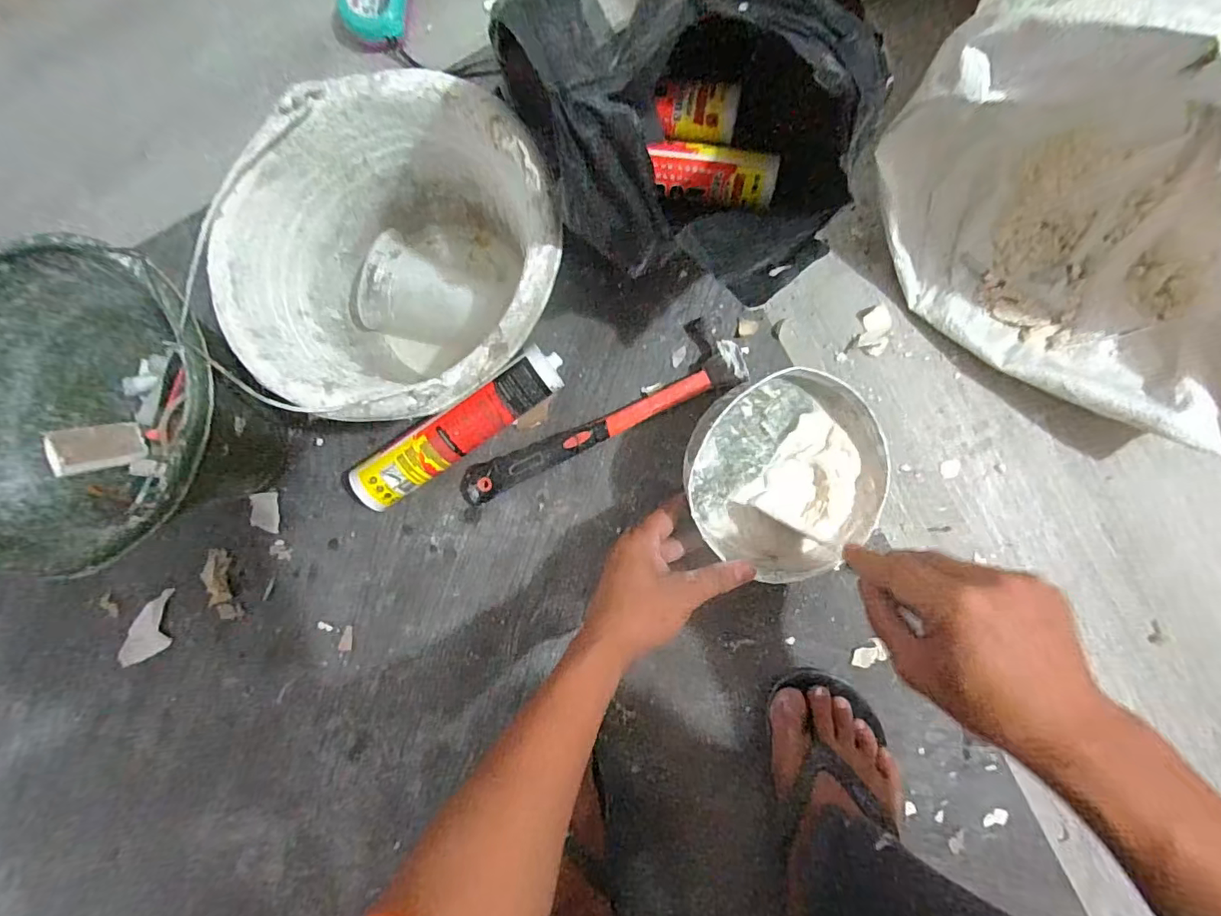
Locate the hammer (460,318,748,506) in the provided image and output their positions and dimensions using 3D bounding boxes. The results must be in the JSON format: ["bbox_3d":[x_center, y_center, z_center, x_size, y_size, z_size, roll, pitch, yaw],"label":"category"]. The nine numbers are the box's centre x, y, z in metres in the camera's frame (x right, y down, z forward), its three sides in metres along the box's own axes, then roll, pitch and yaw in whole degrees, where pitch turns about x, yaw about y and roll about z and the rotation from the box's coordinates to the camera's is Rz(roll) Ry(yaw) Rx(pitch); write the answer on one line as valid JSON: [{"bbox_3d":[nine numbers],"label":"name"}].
[{"bbox_3d":[-0.012,-0.033,0.513,0.291,0.023,0.068,-31,86,3],"label":"hammer"}]

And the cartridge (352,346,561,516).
[{"bbox_3d":[-0.142,-0.026,0.505,0.218,0.056,0.045,-34,87,1],"label":"cartridge"}]

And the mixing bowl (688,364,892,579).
[{"bbox_3d":[0.151,0.015,0.459,0.164,0.051,0.167,0,88,4],"label":"mixing bowl"}]

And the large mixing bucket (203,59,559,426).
[{"bbox_3d":[-0.157,-0.146,0.452,0.239,0.168,0.233,0,88,4],"label":"large mixing bucket"}]

